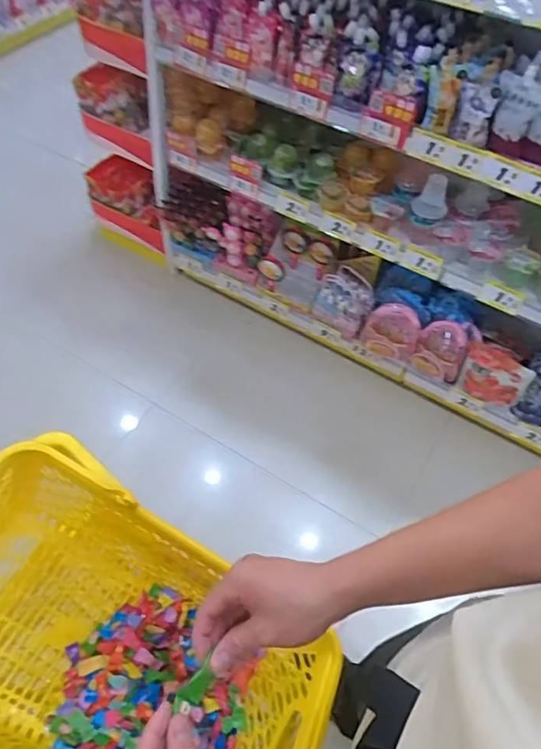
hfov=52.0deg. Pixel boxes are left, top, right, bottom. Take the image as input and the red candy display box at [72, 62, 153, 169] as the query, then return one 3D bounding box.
[{"bbox_3d":[-0.486,-0.800,1.749,0.216,0.211,0.218,-10,55,-10],"label":"red candy display box"}]

